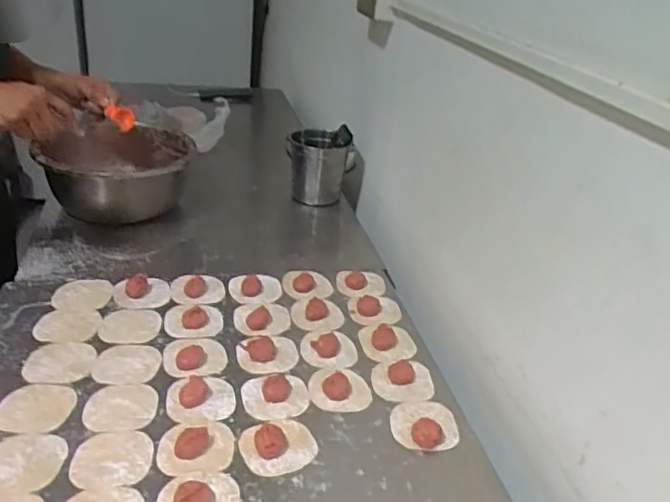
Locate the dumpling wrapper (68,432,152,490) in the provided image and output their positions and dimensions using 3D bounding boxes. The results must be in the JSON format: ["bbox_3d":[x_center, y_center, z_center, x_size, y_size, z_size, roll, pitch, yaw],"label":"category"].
[{"bbox_3d":[-0.244,0.228,0.654,0.081,0.005,0.077,0,29,-11],"label":"dumpling wrapper"}]

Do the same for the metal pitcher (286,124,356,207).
[{"bbox_3d":[-0.036,-0.186,1.323,0.126,0.172,0.135,5,29,-3],"label":"metal pitcher"}]

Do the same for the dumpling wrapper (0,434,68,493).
[{"bbox_3d":[-0.334,0.226,0.636,0.082,0.006,0.074,3,29,-7],"label":"dumpling wrapper"}]

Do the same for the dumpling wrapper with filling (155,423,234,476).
[{"bbox_3d":[-0.157,0.218,0.674,0.083,0.015,0.073,0,29,-11],"label":"dumpling wrapper with filling"}]

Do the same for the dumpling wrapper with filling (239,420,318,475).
[{"bbox_3d":[-0.064,0.224,0.690,0.083,0.014,0.075,-15,35,-33],"label":"dumpling wrapper with filling"}]

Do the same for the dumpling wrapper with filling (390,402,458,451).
[{"bbox_3d":[0.111,0.209,0.737,0.080,0.018,0.077,7,29,0],"label":"dumpling wrapper with filling"}]

